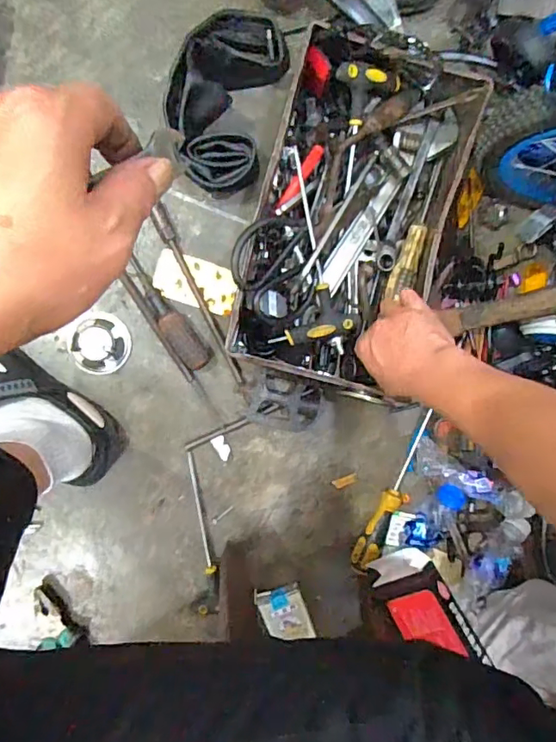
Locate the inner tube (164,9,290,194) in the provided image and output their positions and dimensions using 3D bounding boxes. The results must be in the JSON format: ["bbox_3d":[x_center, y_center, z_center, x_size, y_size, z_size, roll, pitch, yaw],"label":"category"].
[{"bbox_3d":[-0.066,-0.312,0.603,0.125,0.076,0.199,17,92,-6],"label":"inner tube"}]

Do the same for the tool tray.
[{"bbox_3d":[0.088,-0.168,0.603,0.223,0.111,0.377,15,92,-6],"label":"tool tray"}]

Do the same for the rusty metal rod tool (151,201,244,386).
[{"bbox_3d":[-0.099,-0.090,0.647,0.017,0.018,0.235,-24,96,-4],"label":"rusty metal rod tool"}]

